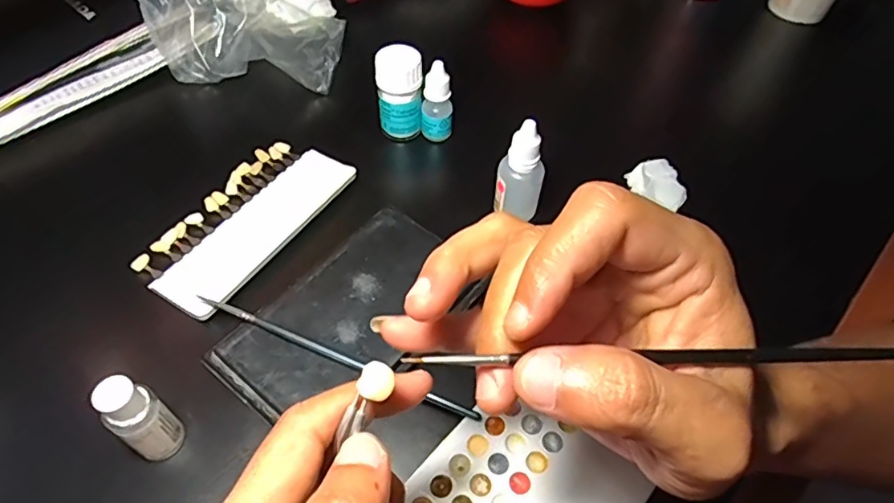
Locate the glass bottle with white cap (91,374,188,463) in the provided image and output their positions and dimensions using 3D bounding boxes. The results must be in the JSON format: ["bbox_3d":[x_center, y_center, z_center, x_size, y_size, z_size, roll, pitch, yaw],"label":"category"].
[{"bbox_3d":[-0.147,0.083,0.270,0.020,0.065,0.023,30,57,18],"label":"glass bottle with white cap"}]

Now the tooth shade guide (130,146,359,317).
[{"bbox_3d":[-0.136,-0.024,0.380,0.074,0.016,0.150,25,55,15],"label":"tooth shade guide"}]

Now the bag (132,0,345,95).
[{"bbox_3d":[-0.165,-0.220,0.490,0.150,0.060,0.148,5,53,0],"label":"bag"}]

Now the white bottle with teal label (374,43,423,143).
[{"bbox_3d":[-0.037,-0.121,0.423,0.033,0.063,0.030,-7,53,-9],"label":"white bottle with teal label"}]

